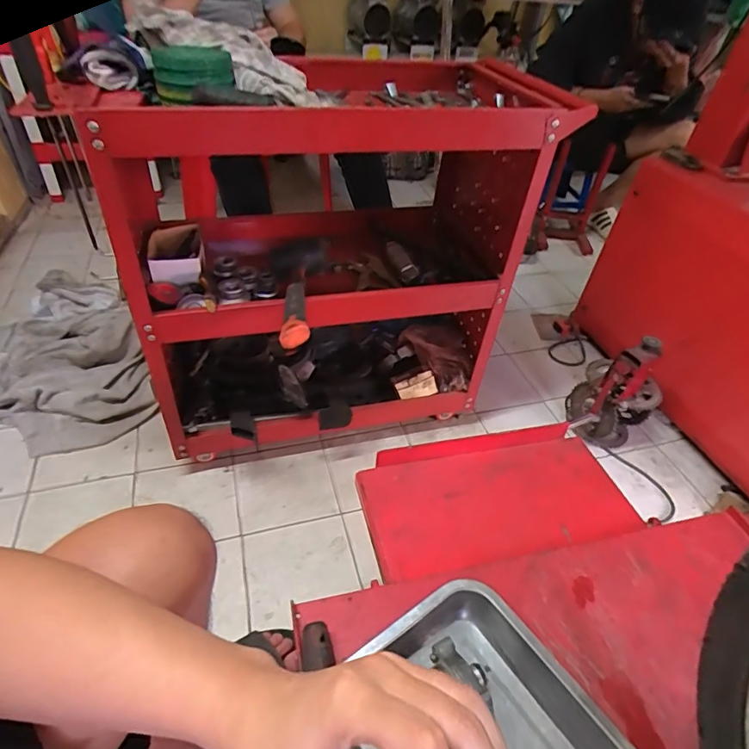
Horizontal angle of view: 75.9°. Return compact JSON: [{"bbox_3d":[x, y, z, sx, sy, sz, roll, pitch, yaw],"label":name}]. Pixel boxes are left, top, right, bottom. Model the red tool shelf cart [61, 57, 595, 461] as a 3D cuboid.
[{"bbox_3d":[-0.088,-0.209,0.958,0.724,0.663,0.471,-19,48,-25],"label":"red tool shelf cart"}]

